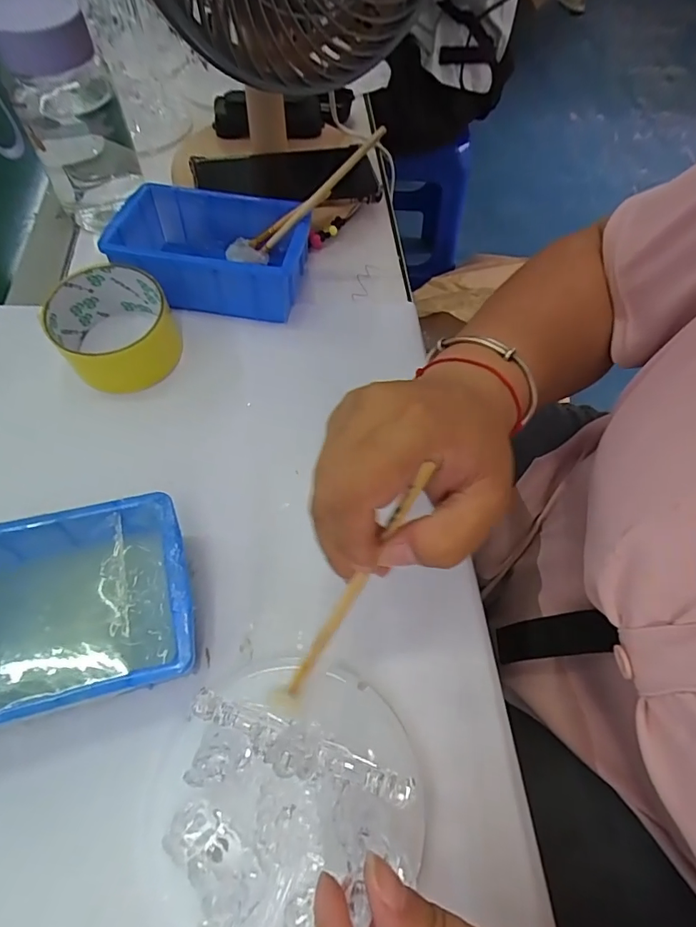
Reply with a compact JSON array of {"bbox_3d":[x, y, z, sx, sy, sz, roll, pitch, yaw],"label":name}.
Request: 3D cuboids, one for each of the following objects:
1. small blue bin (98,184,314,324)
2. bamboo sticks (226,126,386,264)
[{"bbox_3d":[-0.106,-0.170,0.390,0.136,0.060,0.094,7,61,2],"label":"small blue bin"},{"bbox_3d":[-0.035,-0.199,0.368,0.154,0.023,0.022,-23,54,33],"label":"bamboo sticks"}]

